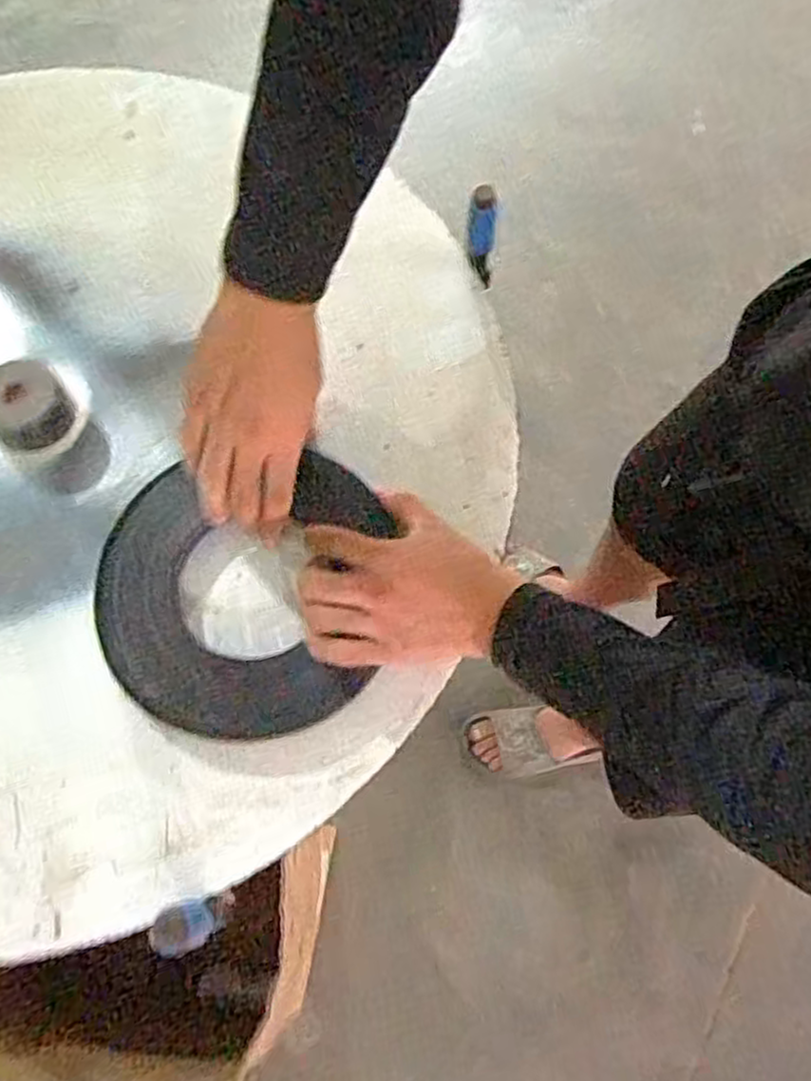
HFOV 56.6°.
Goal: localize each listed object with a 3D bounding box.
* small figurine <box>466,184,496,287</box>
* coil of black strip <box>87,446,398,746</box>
[{"bbox_3d":[0.066,-0.267,0.658,0.024,0.088,0.028,7,70,2],"label":"small figurine"},{"bbox_3d":[-0.119,0.038,0.557,0.206,0.019,0.207,0,69,0],"label":"coil of black strip"}]

